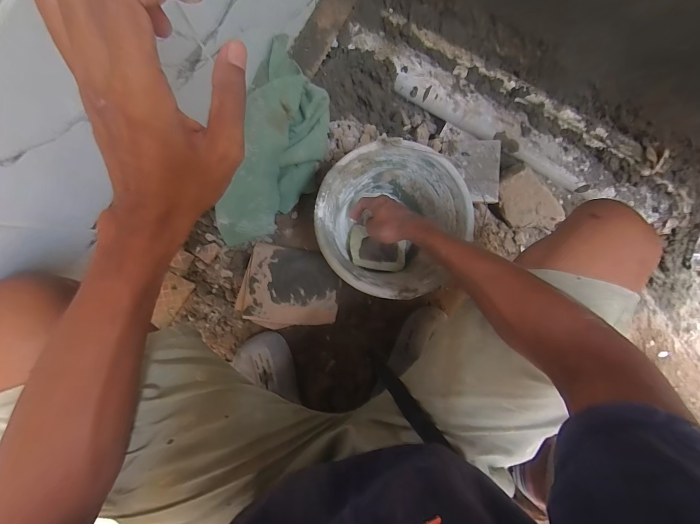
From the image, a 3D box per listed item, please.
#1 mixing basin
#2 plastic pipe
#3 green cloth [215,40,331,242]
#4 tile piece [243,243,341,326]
[{"bbox_3d":[0.065,-0.077,0.566,0.232,0.159,0.245,0,93,-5],"label":"mixing basin"},{"bbox_3d":[0.297,-0.261,0.655,0.443,0.041,0.038,27,90,-6],"label":"plastic pipe"},{"bbox_3d":[-0.127,-0.187,0.561,0.133,0.085,0.329,18,91,-6],"label":"green cloth"},{"bbox_3d":[-0.106,0.047,0.607,0.168,0.018,0.141,10,83,-12],"label":"tile piece"}]

